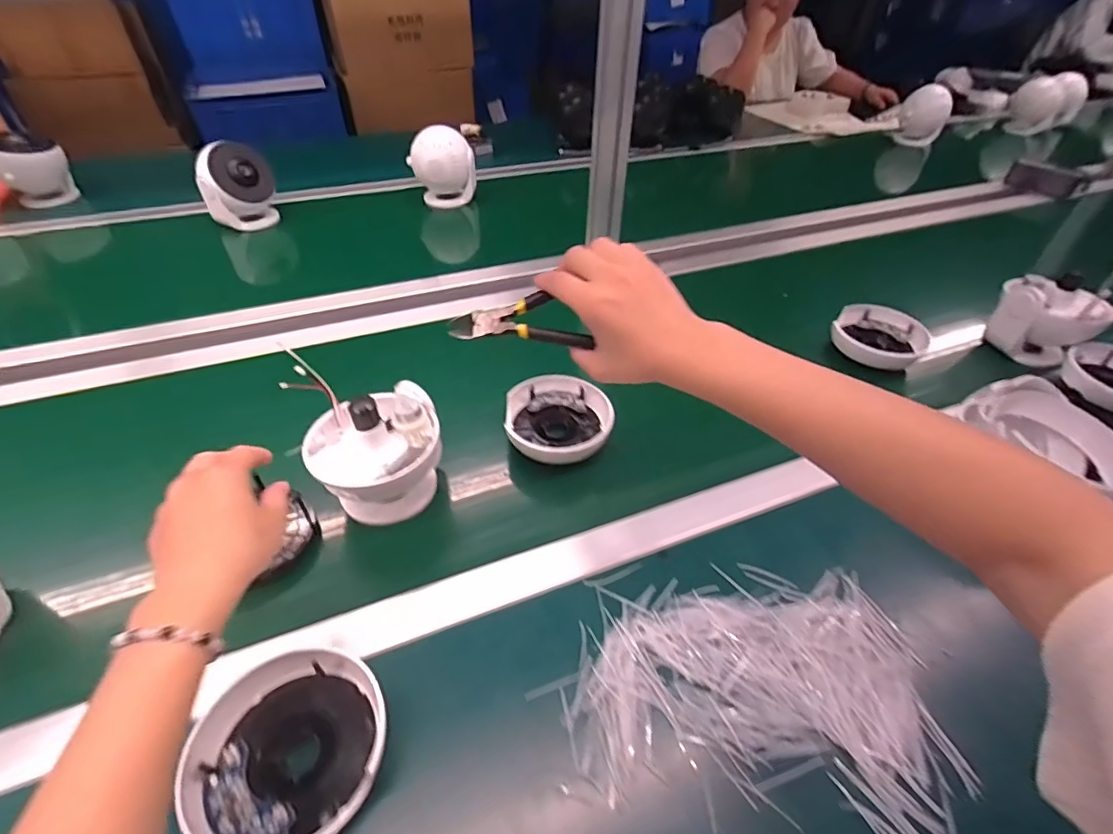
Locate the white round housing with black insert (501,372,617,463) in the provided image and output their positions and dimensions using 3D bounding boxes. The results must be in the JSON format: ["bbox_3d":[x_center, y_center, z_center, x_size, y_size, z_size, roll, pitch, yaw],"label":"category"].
[{"bbox_3d":[0.002,0.001,0.563,0.109,0.034,0.109,2,43,-2],"label":"white round housing with black insert"}]

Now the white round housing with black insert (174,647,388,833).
[{"bbox_3d":[-0.168,0.216,0.332,0.111,0.041,0.108,2,43,-2],"label":"white round housing with black insert"}]

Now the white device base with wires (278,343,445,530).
[{"bbox_3d":[-0.172,0.022,0.487,0.116,0.118,0.119,2,43,-2],"label":"white device base with wires"}]

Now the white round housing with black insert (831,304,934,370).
[{"bbox_3d":[0.421,-0.104,0.676,0.101,0.032,0.105,2,43,-2],"label":"white round housing with black insert"}]

